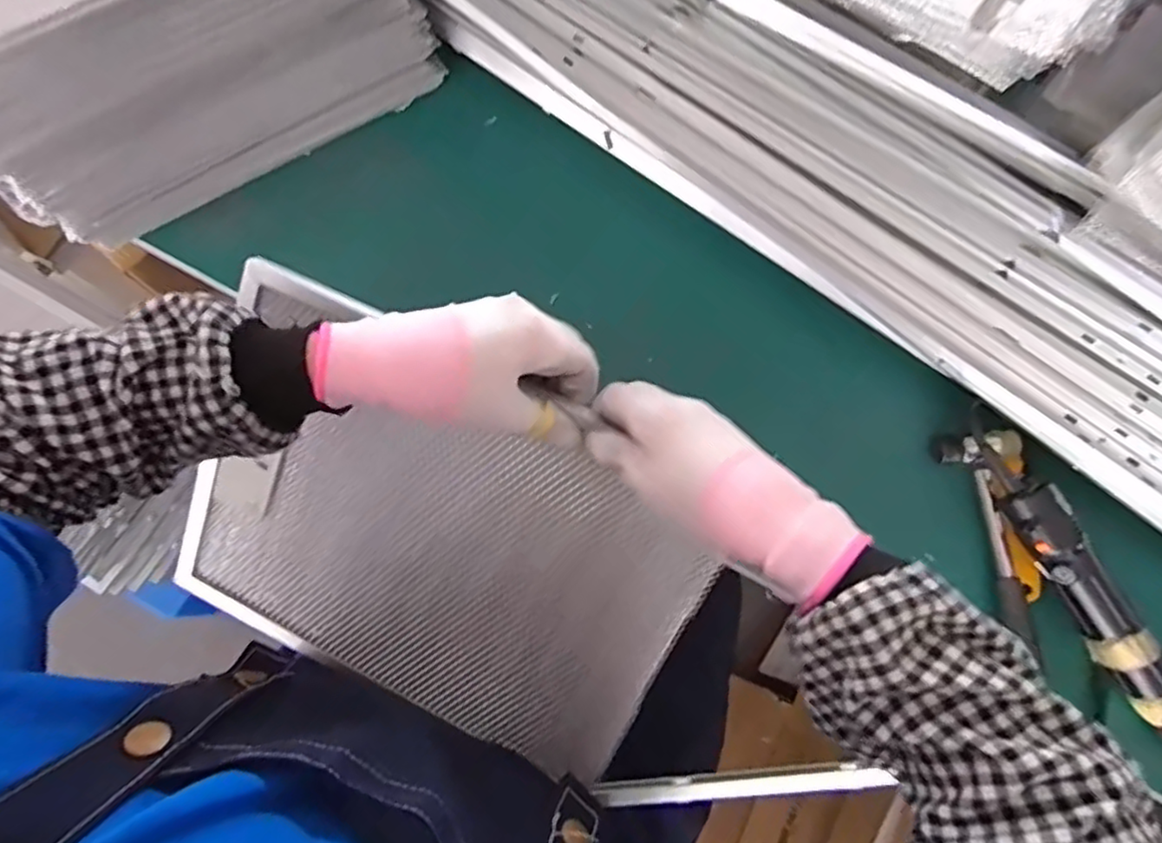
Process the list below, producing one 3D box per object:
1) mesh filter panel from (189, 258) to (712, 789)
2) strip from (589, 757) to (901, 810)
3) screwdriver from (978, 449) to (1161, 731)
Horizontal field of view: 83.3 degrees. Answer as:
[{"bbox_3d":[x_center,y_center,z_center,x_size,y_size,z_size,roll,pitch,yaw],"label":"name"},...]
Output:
[{"bbox_3d":[-0.097,0.088,0.442,0.338,0.017,0.244,27,105,2],"label":"mesh filter panel"},{"bbox_3d":[0.105,0.248,0.445,0.194,0.009,0.020,-11,74,12],"label":"strip"},{"bbox_3d":[0.391,0.148,0.489,0.040,0.047,0.288,-29,77,-9],"label":"screwdriver"}]

